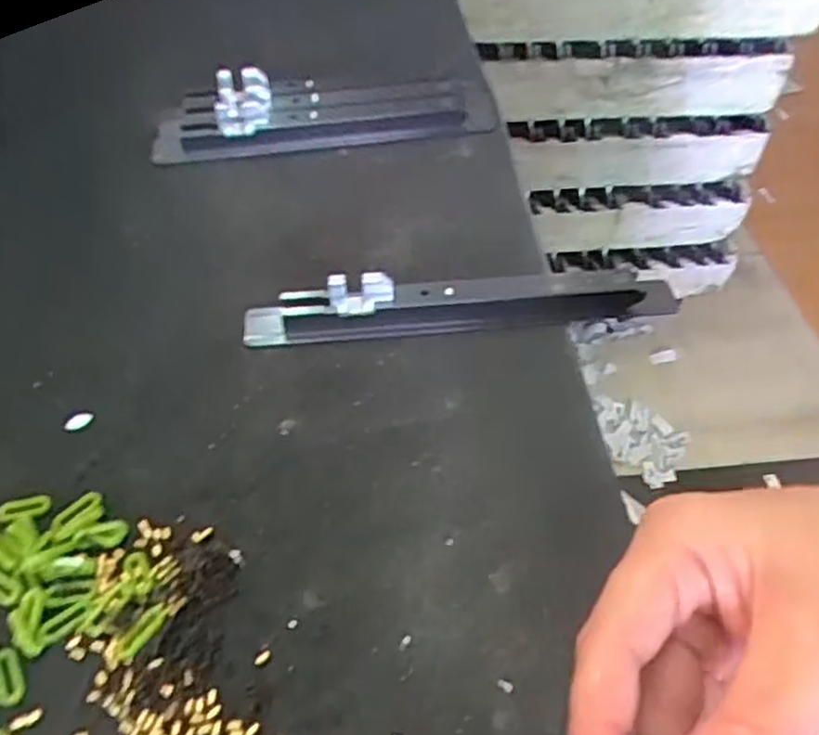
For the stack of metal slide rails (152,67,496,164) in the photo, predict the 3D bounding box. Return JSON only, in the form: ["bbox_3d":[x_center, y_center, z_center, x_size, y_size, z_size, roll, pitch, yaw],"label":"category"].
[{"bbox_3d":[-0.051,-0.161,0.459,0.209,0.034,0.053,-7,50,-7],"label":"stack of metal slide rails"}]

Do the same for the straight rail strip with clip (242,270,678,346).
[{"bbox_3d":[0.025,-0.033,0.349,0.203,0.030,0.019,-5,49,-4],"label":"straight rail strip with clip"}]

